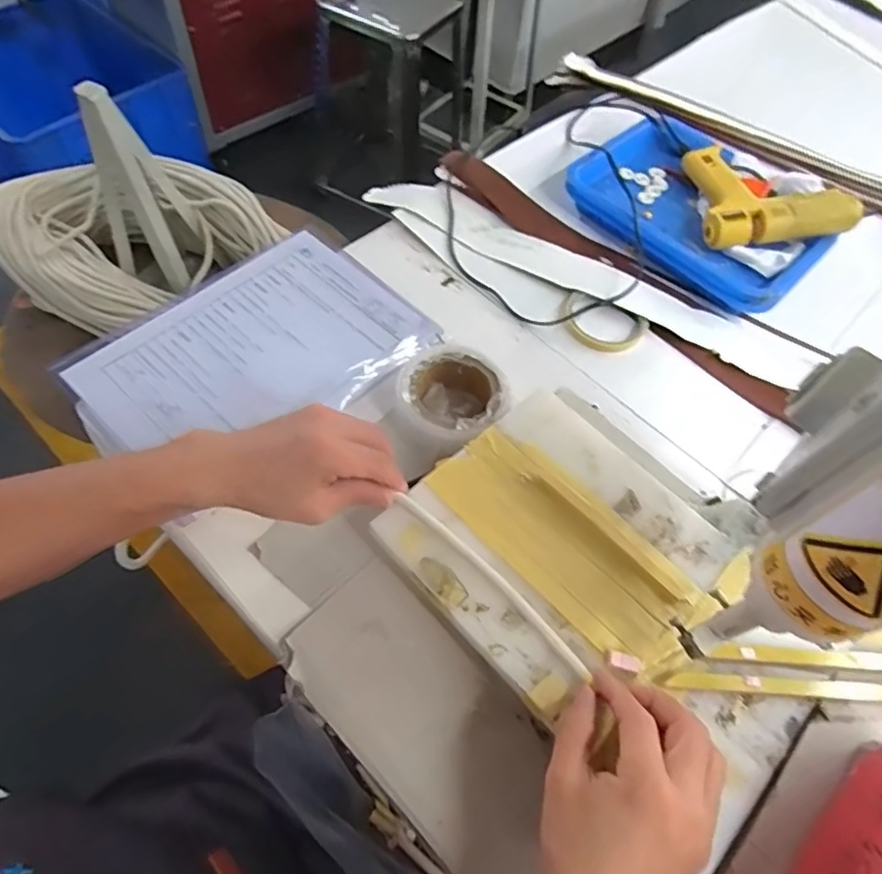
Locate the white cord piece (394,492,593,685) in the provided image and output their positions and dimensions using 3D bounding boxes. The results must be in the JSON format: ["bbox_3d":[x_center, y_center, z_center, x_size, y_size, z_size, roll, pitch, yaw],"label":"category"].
[{"bbox_3d":[0.037,0.101,0.419,0.016,0.010,0.178,-40,70,-22],"label":"white cord piece"}]

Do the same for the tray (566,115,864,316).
[{"bbox_3d":[0.318,-0.285,0.707,0.239,0.060,0.285,-39,70,-23],"label":"tray"}]

